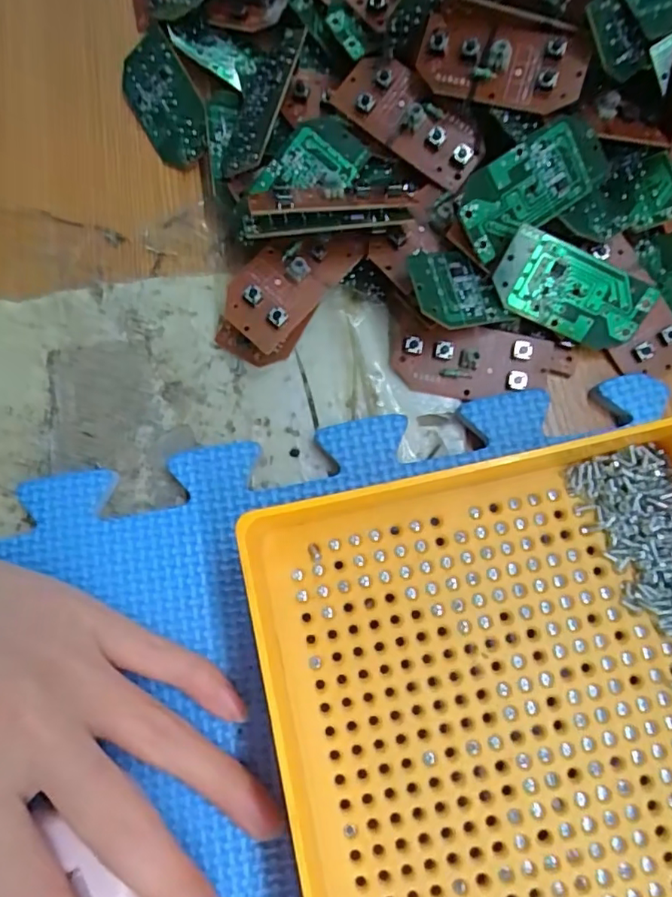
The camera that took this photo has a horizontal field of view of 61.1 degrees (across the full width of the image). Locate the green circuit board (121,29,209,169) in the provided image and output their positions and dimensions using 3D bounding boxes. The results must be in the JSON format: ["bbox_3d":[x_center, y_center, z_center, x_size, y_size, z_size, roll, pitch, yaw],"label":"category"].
[{"bbox_3d":[-0.074,-0.152,0.249,0.029,0.008,0.064,-34,83,28],"label":"green circuit board"}]

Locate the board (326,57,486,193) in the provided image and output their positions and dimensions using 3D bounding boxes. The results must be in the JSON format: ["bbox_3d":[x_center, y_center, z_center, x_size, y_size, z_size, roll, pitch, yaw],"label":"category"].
[{"bbox_3d":[0.030,-0.129,0.221,0.061,0.010,0.026,39,80,9],"label":"board"}]

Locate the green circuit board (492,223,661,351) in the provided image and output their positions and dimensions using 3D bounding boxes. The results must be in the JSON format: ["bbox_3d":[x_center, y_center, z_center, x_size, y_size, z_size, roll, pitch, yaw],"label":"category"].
[{"bbox_3d":[0.088,-0.058,0.214,0.061,0.004,0.029,21,118,-11],"label":"green circuit board"}]

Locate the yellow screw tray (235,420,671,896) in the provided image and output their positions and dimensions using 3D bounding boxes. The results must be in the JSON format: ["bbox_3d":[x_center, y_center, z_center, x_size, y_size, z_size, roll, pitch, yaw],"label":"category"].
[{"bbox_3d":[0.071,0.127,0.161,0.160,0.037,0.249,-12,77,-2],"label":"yellow screw tray"}]

